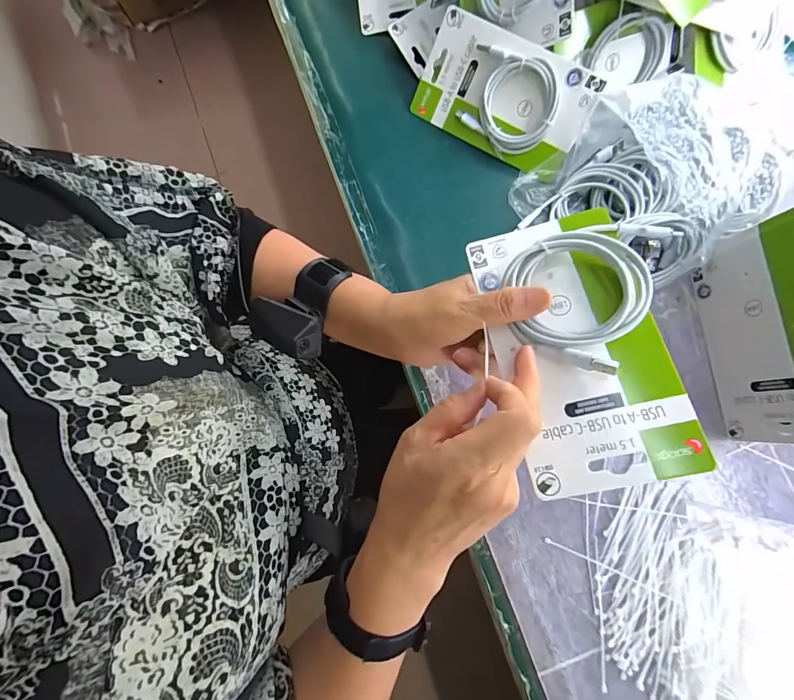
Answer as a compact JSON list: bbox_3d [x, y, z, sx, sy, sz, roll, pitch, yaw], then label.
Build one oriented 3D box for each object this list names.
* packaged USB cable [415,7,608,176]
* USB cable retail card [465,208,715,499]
[{"bbox_3d":[0.108,-0.267,0.391,0.177,0.013,0.100,31,120,8],"label":"packaged USB cable"},{"bbox_3d":[0.115,-0.005,0.240,0.098,0.020,0.177,-15,75,17],"label":"USB cable retail card"}]

